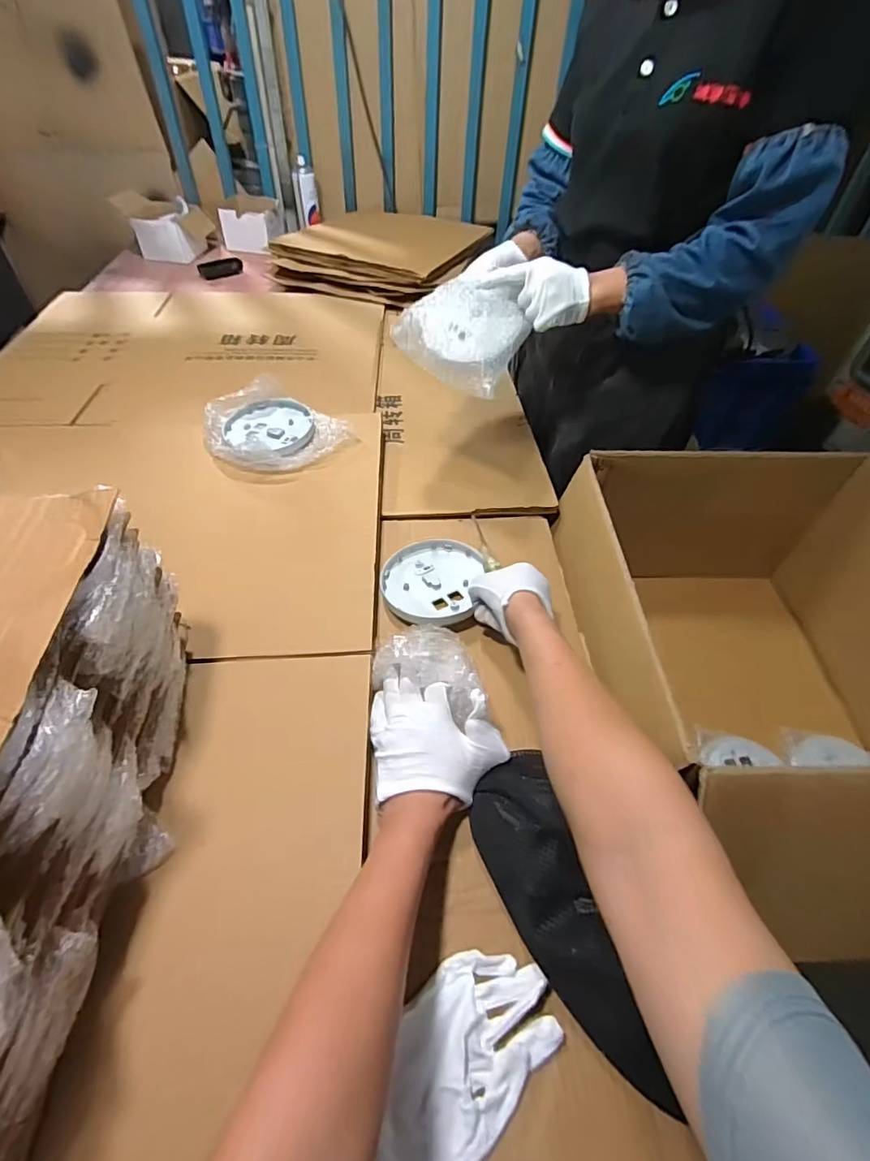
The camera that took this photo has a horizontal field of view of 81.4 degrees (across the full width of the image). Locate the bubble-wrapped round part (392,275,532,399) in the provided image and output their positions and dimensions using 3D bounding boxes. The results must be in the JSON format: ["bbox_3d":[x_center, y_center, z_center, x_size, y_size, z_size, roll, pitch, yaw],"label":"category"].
[{"bbox_3d":[0.037,-0.318,0.659,0.141,0.040,0.138,34,72,-1],"label":"bubble-wrapped round part"}]

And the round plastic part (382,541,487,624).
[{"bbox_3d":[-0.007,-0.004,0.640,0.120,0.018,0.140,15,51,8],"label":"round plastic part"}]

